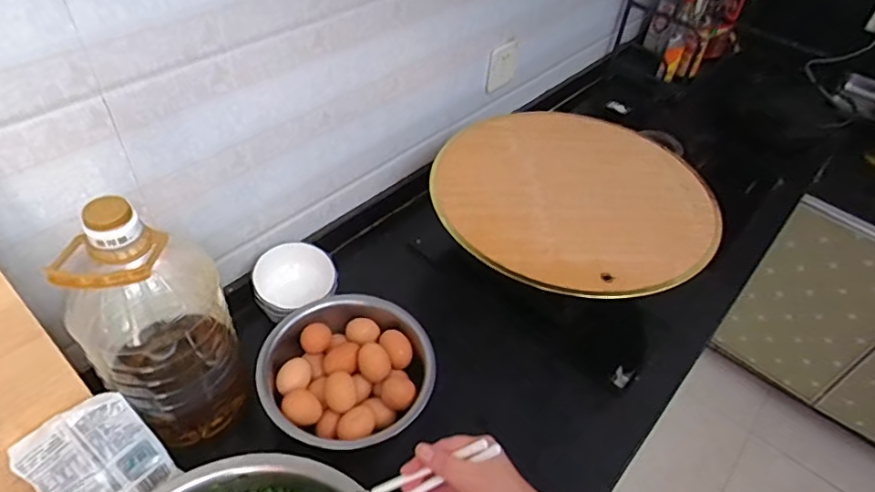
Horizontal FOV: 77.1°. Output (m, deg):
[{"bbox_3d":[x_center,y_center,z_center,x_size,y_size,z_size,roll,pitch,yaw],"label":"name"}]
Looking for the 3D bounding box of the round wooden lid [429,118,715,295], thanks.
[{"bbox_3d":[0.218,-0.087,0.891,0.422,0.020,0.430,3,45,-3],"label":"round wooden lid"}]

